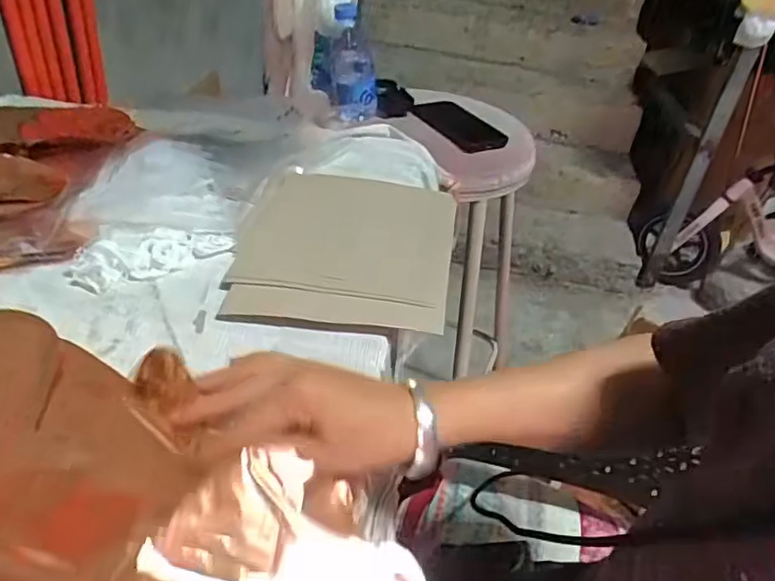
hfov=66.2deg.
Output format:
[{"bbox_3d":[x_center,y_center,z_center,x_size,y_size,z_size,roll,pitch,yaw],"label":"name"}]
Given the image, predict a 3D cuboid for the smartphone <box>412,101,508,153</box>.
[{"bbox_3d":[0.110,-0.253,0.912,0.081,0.011,0.154,-27,54,-22],"label":"smartphone"}]

